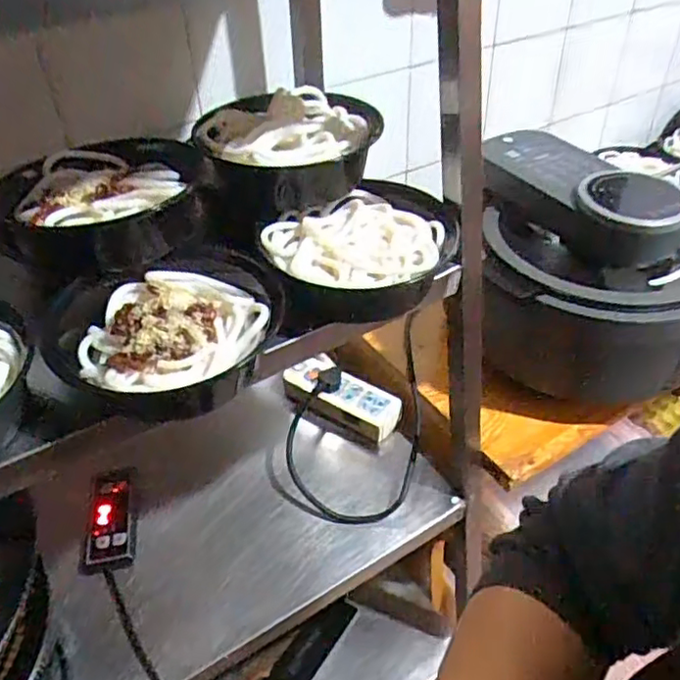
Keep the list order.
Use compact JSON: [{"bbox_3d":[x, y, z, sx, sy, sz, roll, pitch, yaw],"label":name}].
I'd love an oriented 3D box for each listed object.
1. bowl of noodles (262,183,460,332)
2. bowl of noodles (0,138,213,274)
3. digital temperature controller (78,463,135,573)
[{"bbox_3d":[0.018,-0.067,0.535,0.156,0.056,0.159,-1,41,1],"label":"bowl of noodles"},{"bbox_3d":[-0.191,-0.111,0.515,0.169,0.058,0.149,-1,41,1],"label":"bowl of noodles"},{"bbox_3d":[-0.266,0.203,0.723,0.059,0.028,0.124,-8,41,-7],"label":"digital temperature controller"}]

